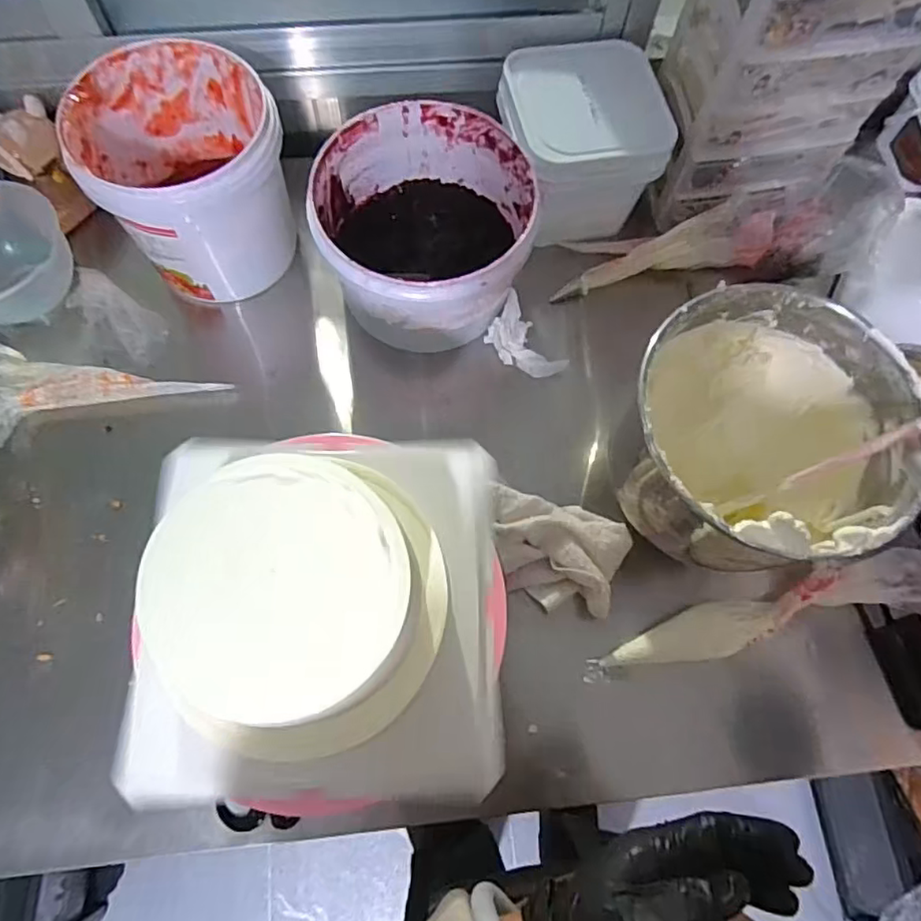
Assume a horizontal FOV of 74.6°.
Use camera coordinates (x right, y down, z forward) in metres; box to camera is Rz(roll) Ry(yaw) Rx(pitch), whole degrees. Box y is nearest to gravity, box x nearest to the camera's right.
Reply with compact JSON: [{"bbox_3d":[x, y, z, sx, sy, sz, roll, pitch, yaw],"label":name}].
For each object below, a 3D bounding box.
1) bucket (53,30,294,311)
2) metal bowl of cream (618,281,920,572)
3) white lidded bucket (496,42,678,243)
[{"bbox_3d":[-0.295,-0.308,0.676,0.197,0.191,0.173,-36,75,-13],"label":"bucket"},{"bbox_3d":[0.250,-0.011,0.544,0.217,0.177,0.220,1,70,-2],"label":"metal bowl of cream"},{"bbox_3d":[0.136,-0.366,0.717,0.171,0.143,0.165,-12,71,-6],"label":"white lidded bucket"}]

